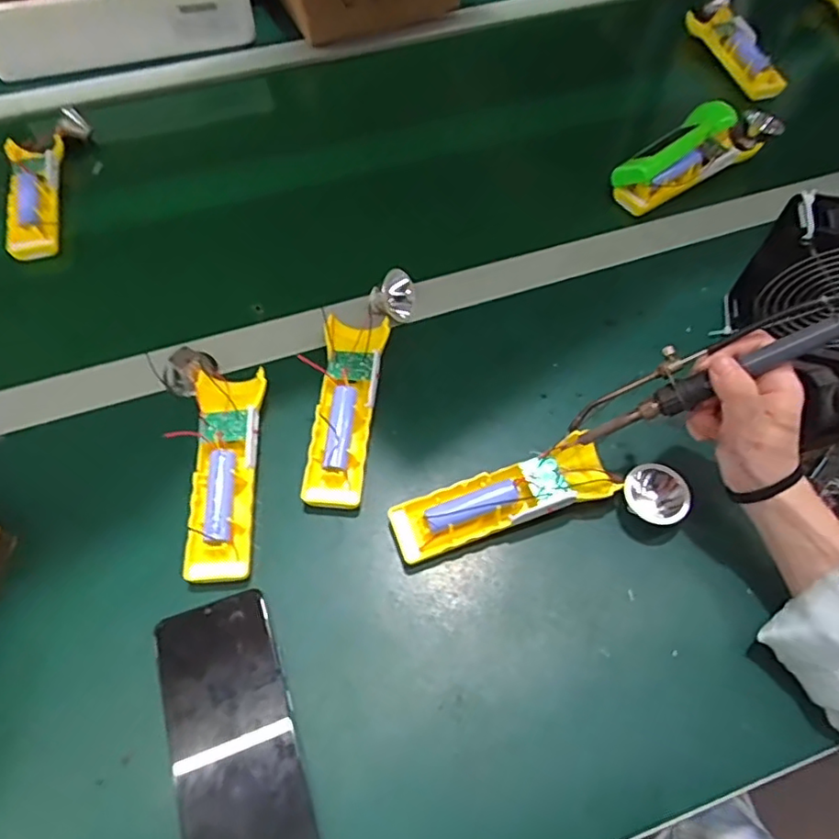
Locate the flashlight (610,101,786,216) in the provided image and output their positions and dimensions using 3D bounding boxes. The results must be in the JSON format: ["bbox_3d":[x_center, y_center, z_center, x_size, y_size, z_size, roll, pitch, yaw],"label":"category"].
[{"bbox_3d":[0.288,-0.288,0.631,0.212,0.038,0.066,-31,67,-18],"label":"flashlight"}]

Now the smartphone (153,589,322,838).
[{"bbox_3d":[-0.113,0.190,0.365,0.074,0.015,0.163,-17,63,-11],"label":"smartphone"}]

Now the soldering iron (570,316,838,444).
[{"bbox_3d":[0.192,-0.035,0.374,0.203,0.016,0.036,-23,59,23],"label":"soldering iron"}]

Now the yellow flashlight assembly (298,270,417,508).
[{"bbox_3d":[-0.053,-0.032,0.483,0.058,0.031,0.207,11,61,4],"label":"yellow flashlight assembly"}]

